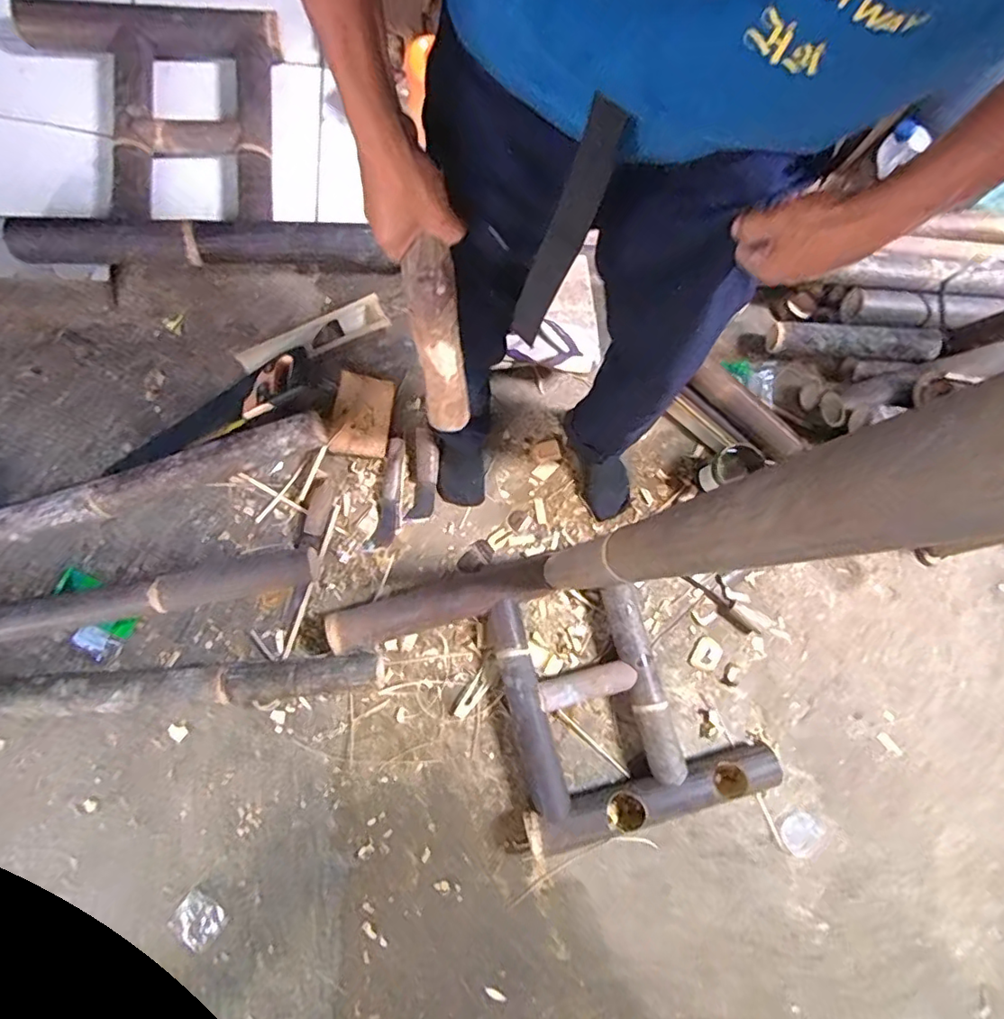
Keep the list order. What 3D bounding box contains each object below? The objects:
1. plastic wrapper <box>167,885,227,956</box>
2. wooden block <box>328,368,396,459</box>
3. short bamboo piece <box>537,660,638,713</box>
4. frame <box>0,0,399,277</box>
[{"bbox_3d":[-0.532,0.718,0.988,0.084,0.022,0.069,42,78,2],"label":"plastic wrapper"},{"bbox_3d":[-0.292,-0.193,1.170,0.114,0.043,0.171,12,79,-4],"label":"wooden block"},{"bbox_3d":[0.163,0.344,1.112,0.187,0.049,0.062,-13,81,-8],"label":"short bamboo piece"},{"bbox_3d":[-0.605,-0.749,1.131,0.675,0.089,0.534,-3,91,-11],"label":"frame"}]

